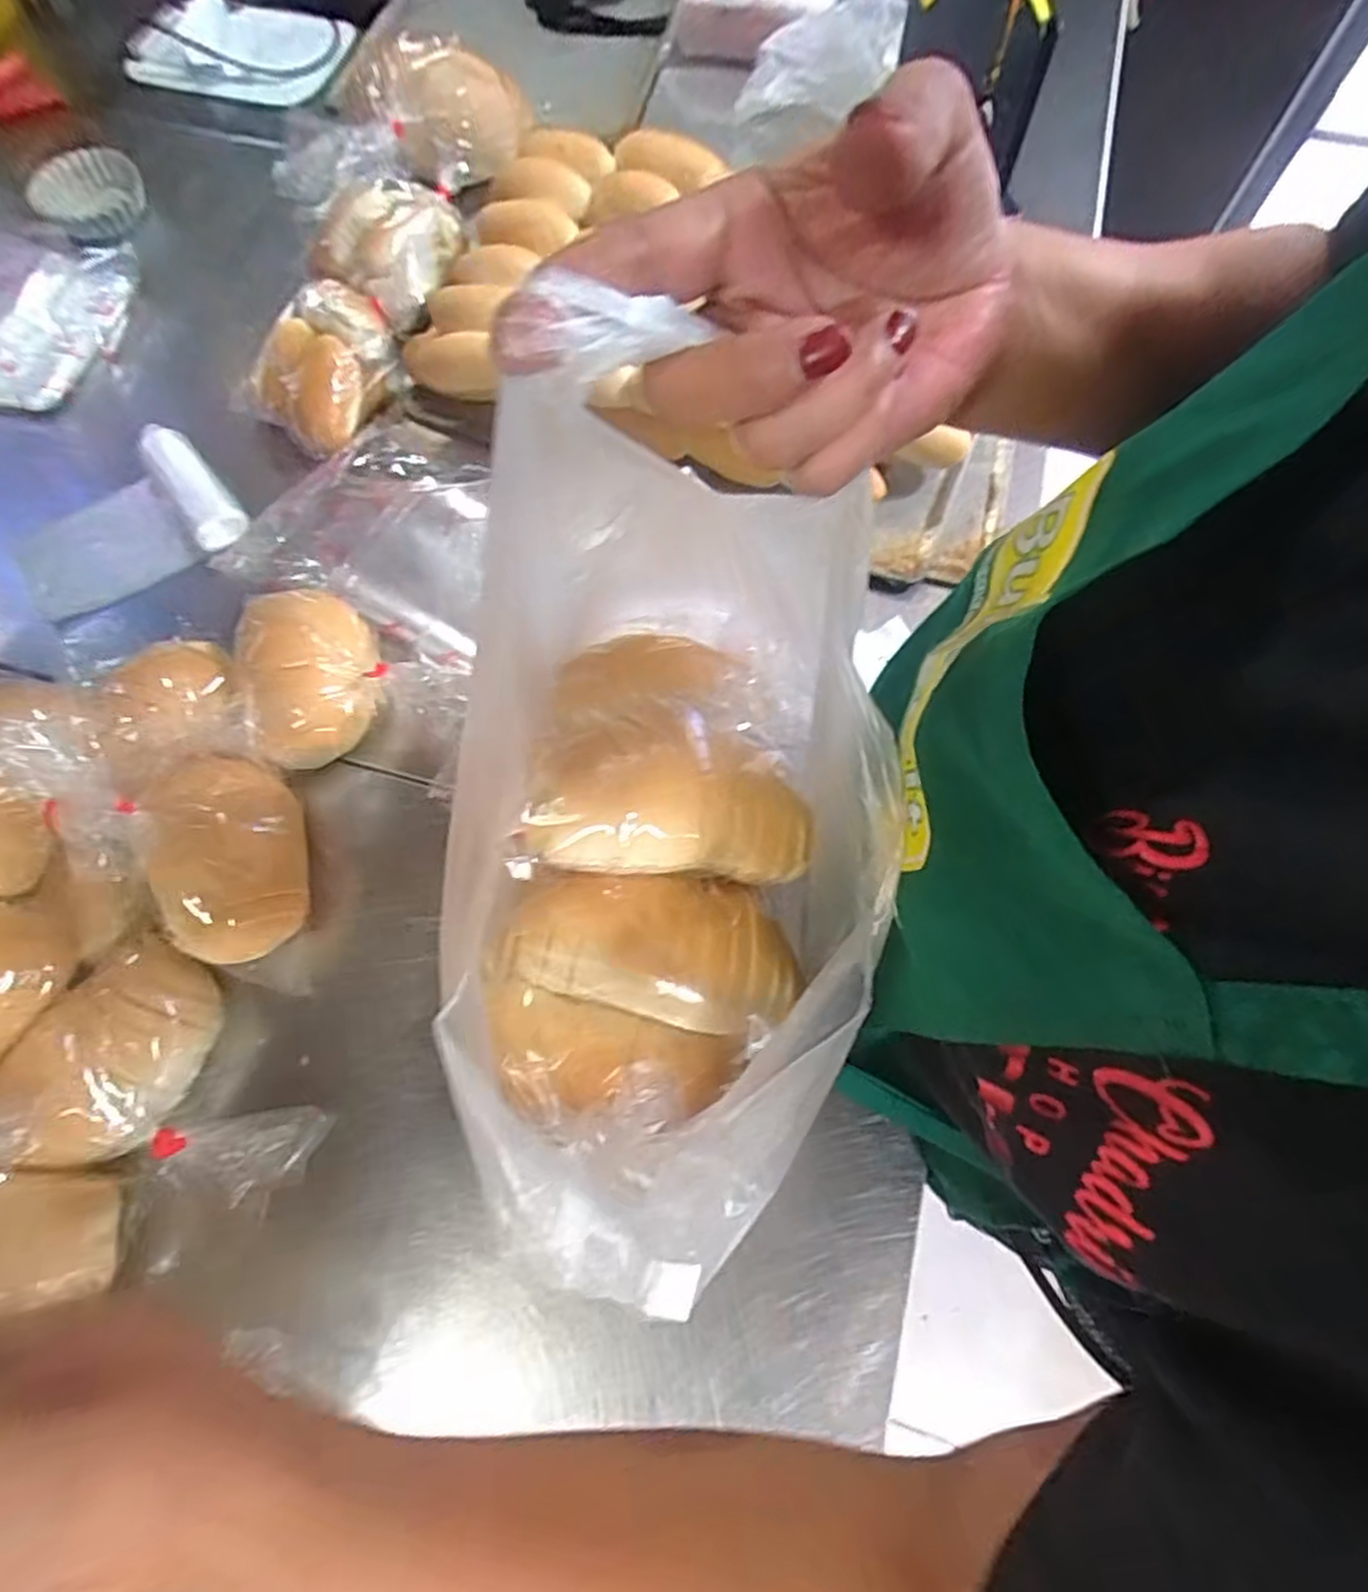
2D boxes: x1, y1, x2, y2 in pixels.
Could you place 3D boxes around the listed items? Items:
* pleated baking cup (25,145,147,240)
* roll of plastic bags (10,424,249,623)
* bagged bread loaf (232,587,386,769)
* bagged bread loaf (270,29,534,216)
[{"bbox_3d":[-0.557,-0.566,0.693,0.095,0.024,0.097,-29,72,-10],"label":"pleated baking cup"},{"bbox_3d":[-0.439,-0.214,0.583,0.168,0.041,0.116,-29,71,-9],"label":"roll of plastic bags"},{"bbox_3d":[-0.251,-0.086,0.502,0.081,0.055,0.114,-23,71,-7],"label":"bagged bread loaf"},{"bbox_3d":[-0.241,-0.578,0.634,0.237,0.075,0.106,-30,72,-10],"label":"bagged bread loaf"}]

